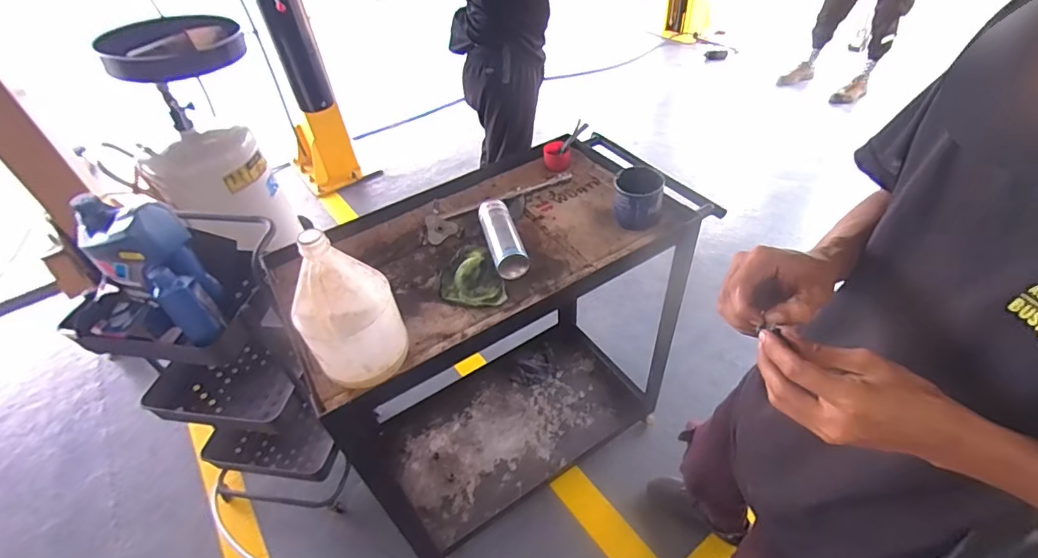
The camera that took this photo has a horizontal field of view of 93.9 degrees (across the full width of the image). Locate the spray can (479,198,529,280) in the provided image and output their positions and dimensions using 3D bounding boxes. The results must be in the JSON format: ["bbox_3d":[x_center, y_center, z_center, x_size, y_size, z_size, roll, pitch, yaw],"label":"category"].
[{"bbox_3d":[-0.037,-0.090,1.012,0.067,0.050,0.214,-14,46,-8],"label":"spray can"}]

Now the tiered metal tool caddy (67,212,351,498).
[{"bbox_3d":[-0.739,0.273,1.313,0.416,0.847,0.393,0,45,5],"label":"tiered metal tool caddy"}]

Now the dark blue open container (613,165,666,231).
[{"bbox_3d":[0.254,-0.173,1.036,0.105,0.100,0.083,9,47,13],"label":"dark blue open container"}]

